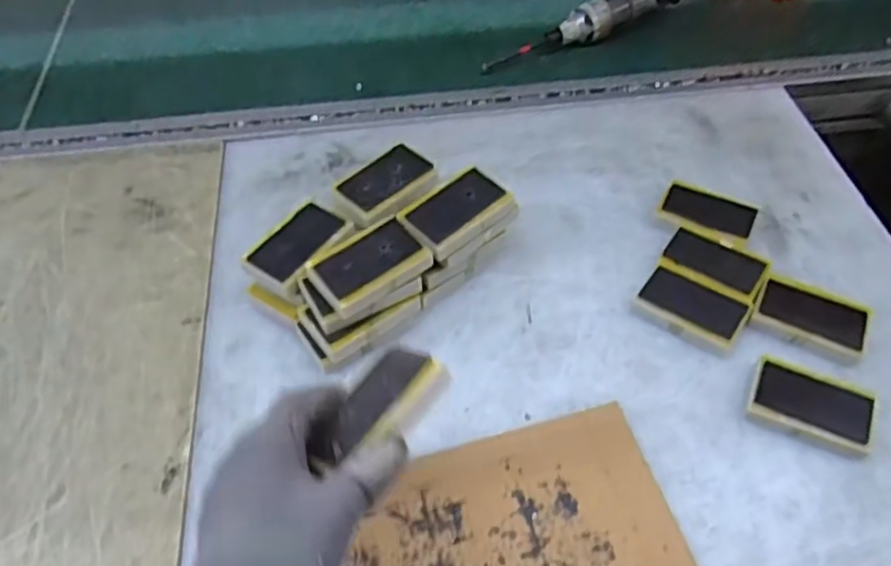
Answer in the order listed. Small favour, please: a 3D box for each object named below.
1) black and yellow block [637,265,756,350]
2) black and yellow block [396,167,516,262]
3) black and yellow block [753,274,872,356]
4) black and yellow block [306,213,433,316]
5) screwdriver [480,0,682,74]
[{"bbox_3d":[0.196,0.019,0.546,0.079,0.017,0.051,28,57,22],"label":"black and yellow block"},{"bbox_3d":[0.008,-0.056,0.538,0.085,0.016,0.050,-34,59,-24],"label":"black and yellow block"},{"bbox_3d":[0.286,0.026,0.535,0.080,0.015,0.043,24,56,19],"label":"black and yellow block"},{"bbox_3d":[-0.056,-0.014,0.505,0.080,0.018,0.049,-29,57,-21],"label":"black and yellow block"},{"bbox_3d":[0.180,-0.299,0.776,0.308,0.047,0.039,-21,54,-15],"label":"screwdriver"}]

